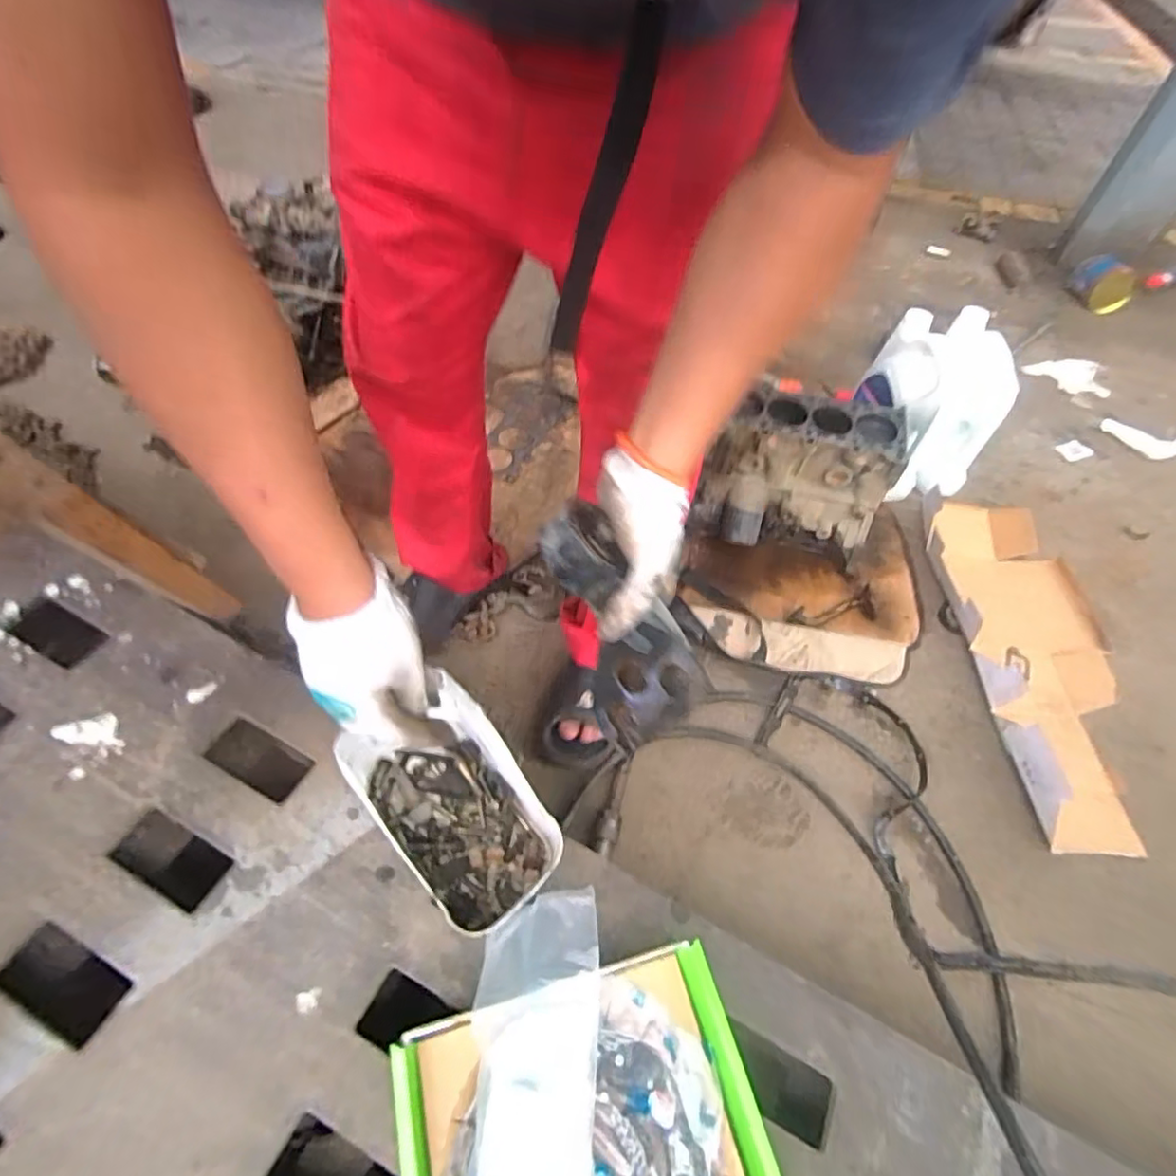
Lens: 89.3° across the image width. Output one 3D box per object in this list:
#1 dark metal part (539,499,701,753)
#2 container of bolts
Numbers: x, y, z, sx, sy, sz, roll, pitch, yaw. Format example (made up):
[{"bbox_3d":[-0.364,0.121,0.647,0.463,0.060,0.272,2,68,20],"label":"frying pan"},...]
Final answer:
[{"bbox_3d":[0.029,0.033,0.494,0.081,0.211,0.063,-30,16,-23],"label":"dark metal part"},{"bbox_3d":[-0.134,0.189,0.559,0.118,0.112,0.228,-35,62,-26],"label":"container of bolts"}]

